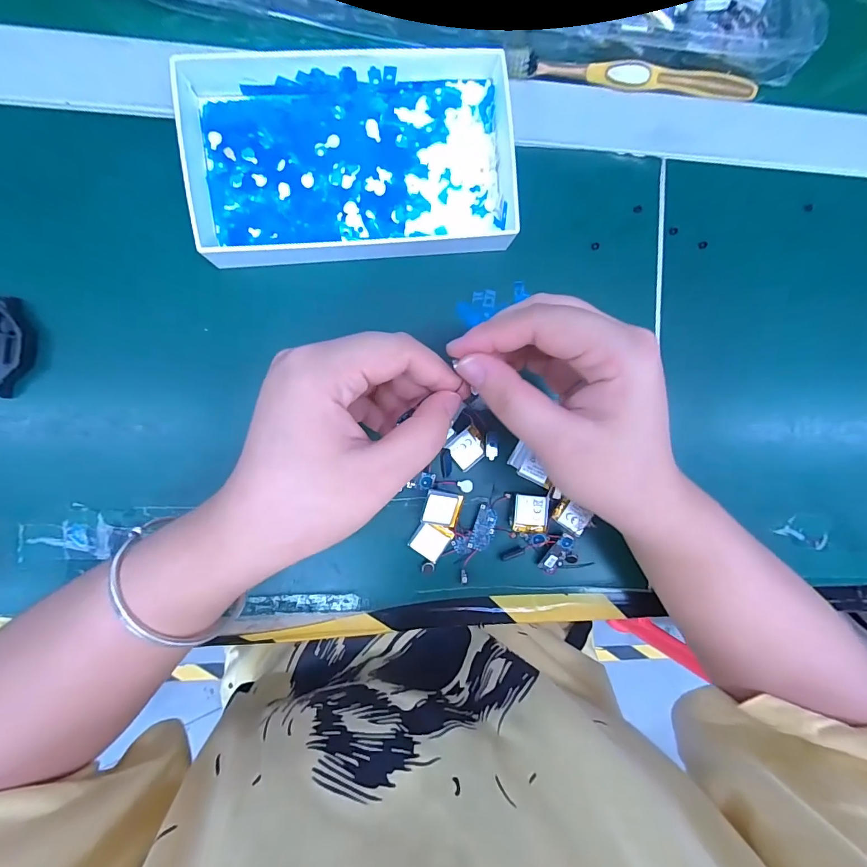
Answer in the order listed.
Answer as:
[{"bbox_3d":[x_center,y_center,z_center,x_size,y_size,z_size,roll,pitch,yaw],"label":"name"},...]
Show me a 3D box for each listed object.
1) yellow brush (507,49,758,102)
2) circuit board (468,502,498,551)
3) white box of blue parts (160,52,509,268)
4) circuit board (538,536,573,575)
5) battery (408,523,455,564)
[{"bbox_3d":[0.130,-0.225,0.259,0.169,0.009,0.014,-1,92,-7],"label":"yellow brush"},{"bbox_3d":[0.032,0.059,0.259,0.012,0.005,0.029,18,90,-7],"label":"circuit board"},{"bbox_3d":[-0.044,-0.156,0.236,0.185,0.021,0.106,-6,92,-7],"label":"white box of blue parts"},{"bbox_3d":[0.079,0.077,0.264,0.013,0.006,0.027,31,88,-7],"label":"circuit board"},{"bbox_3d":[-0.001,0.066,0.257,0.021,0.006,0.023,36,87,-6],"label":"battery"}]

